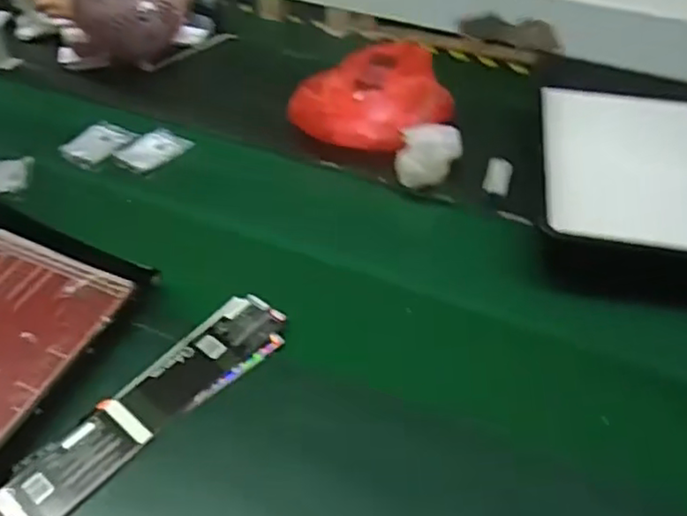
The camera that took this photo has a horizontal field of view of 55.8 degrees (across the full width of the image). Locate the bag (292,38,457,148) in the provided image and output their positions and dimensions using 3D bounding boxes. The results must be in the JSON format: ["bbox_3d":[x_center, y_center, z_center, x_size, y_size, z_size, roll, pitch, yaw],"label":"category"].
[{"bbox_3d":[0.049,-0.291,1.195,0.278,0.127,0.183,18,48,16],"label":"bag"}]

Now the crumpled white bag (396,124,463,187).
[{"bbox_3d":[0.146,-0.175,1.103,0.101,0.090,0.102,9,47,8],"label":"crumpled white bag"}]

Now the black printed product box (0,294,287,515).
[{"bbox_3d":[-0.250,0.192,0.819,0.096,0.027,0.422,33,54,27],"label":"black printed product box"}]

